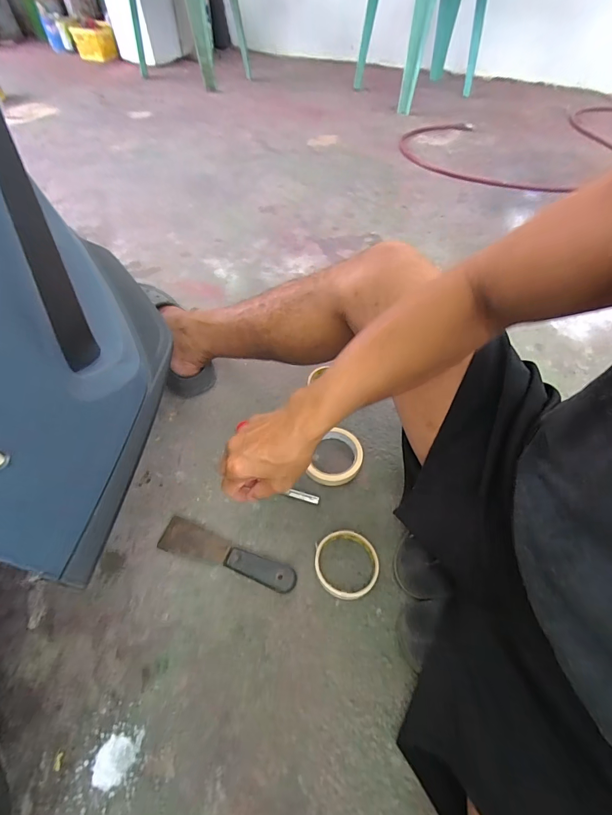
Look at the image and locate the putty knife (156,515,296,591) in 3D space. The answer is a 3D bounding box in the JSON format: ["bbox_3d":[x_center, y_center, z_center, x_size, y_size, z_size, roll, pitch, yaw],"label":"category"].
[{"bbox_3d":[-0.109,0.202,0.527,0.198,0.018,0.043,16,55,12],"label":"putty knife"}]

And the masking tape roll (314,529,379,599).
[{"bbox_3d":[0.055,0.212,0.515,0.085,0.028,0.083,0,53,0],"label":"masking tape roll"}]

